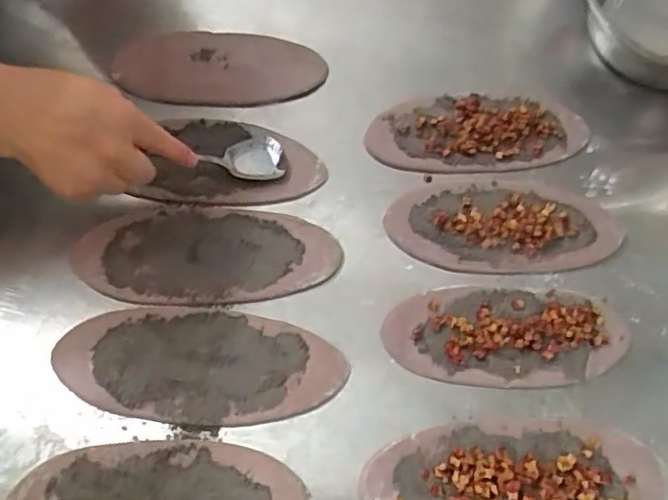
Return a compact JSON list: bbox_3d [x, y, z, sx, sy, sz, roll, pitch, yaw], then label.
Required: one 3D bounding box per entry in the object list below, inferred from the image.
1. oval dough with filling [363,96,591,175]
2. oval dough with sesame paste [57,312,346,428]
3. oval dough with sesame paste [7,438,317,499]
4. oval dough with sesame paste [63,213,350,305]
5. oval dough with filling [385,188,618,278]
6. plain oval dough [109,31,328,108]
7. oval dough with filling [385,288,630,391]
[{"bbox_3d":[0.129,-0.105,0.564,0.195,0.014,0.079,-1,63,-4],"label":"oval dough with filling"},{"bbox_3d":[-0.093,0.080,0.447,0.198,0.009,0.081,3,63,-2],"label":"oval dough with sesame paste"},{"bbox_3d":[-0.107,0.163,0.407,0.189,0.006,0.078,8,63,1],"label":"oval dough with sesame paste"},{"bbox_3d":[-0.097,0.005,0.491,0.199,0.008,0.079,-1,63,-4],"label":"oval dough with sesame paste"},{"bbox_3d":[0.142,-0.021,0.518,0.191,0.010,0.078,0,63,-4],"label":"oval dough with filling"},{"bbox_3d":[-0.103,-0.167,0.569,0.182,0.010,0.076,6,63,-1],"label":"plain oval dough"},{"bbox_3d":[0.132,0.063,0.473,0.183,0.013,0.075,2,63,-3],"label":"oval dough with filling"}]

